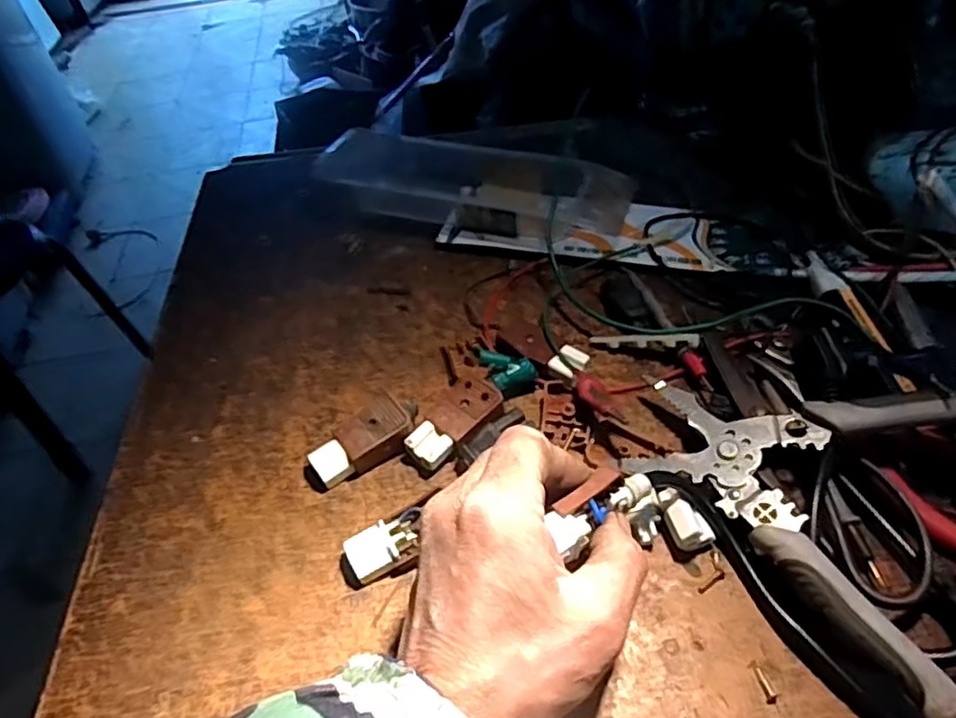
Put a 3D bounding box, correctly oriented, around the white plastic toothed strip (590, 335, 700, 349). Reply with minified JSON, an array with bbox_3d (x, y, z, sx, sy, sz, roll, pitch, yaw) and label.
[{"bbox_3d":[0.106,-0.011,0.418,0.067,0.006,0.010,1,45,26],"label":"white plastic toothed strip"}]

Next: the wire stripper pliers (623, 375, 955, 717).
[{"bbox_3d":[0.180,0.052,0.326,0.137,0.050,0.183,-29,50,-20],"label":"wire stripper pliers"}]

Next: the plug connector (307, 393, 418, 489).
[{"bbox_3d":[-0.063,0.045,0.372,0.065,0.019,0.028,-31,51,-22],"label":"plug connector"}]

